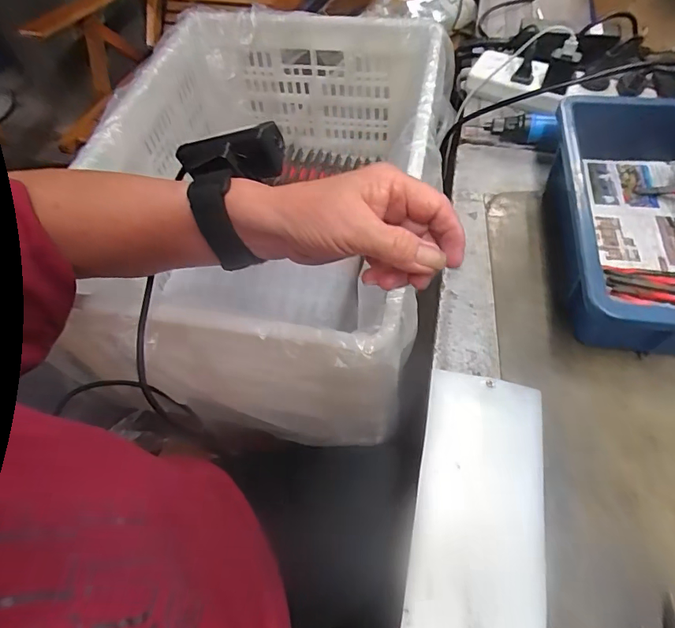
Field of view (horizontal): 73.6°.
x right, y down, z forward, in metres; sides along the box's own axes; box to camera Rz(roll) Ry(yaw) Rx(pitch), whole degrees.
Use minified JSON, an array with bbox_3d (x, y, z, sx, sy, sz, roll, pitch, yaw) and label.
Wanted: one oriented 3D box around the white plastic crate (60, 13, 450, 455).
[{"bbox_3d":[-0.072,-0.136,0.543,0.351,0.205,0.494,9,59,10],"label":"white plastic crate"}]

